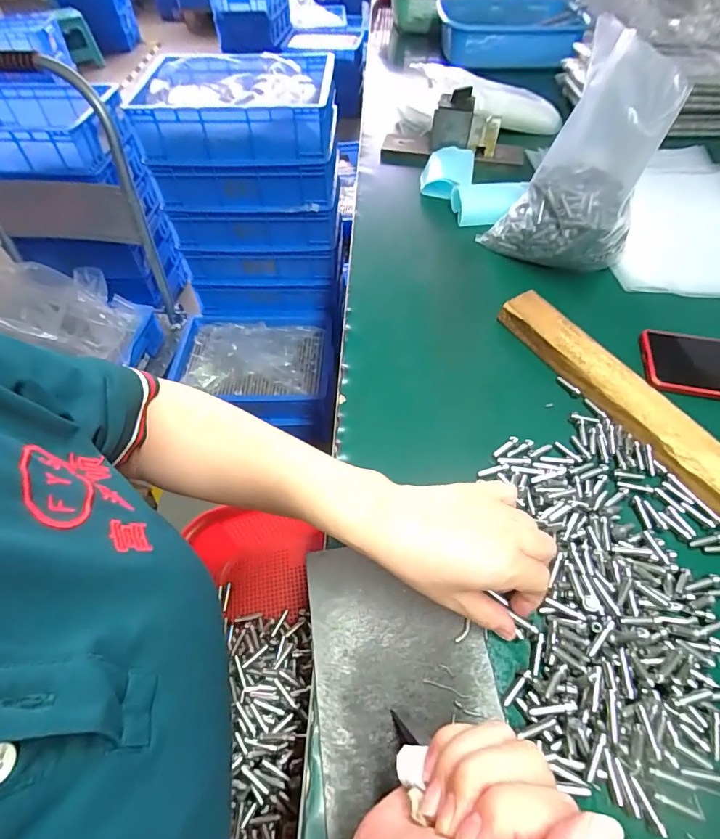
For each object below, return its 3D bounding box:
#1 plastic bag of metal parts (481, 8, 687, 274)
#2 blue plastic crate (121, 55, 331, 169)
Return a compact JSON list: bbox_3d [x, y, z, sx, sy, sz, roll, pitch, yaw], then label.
[{"bbox_3d":[0.237,-0.257,0.472,0.106,0.206,0.147,-32,60,-20],"label":"plastic bag of metal parts"},{"bbox_3d":[-0.262,-0.689,1.009,0.396,0.119,0.291,0,54,1],"label":"blue plastic crate"}]

